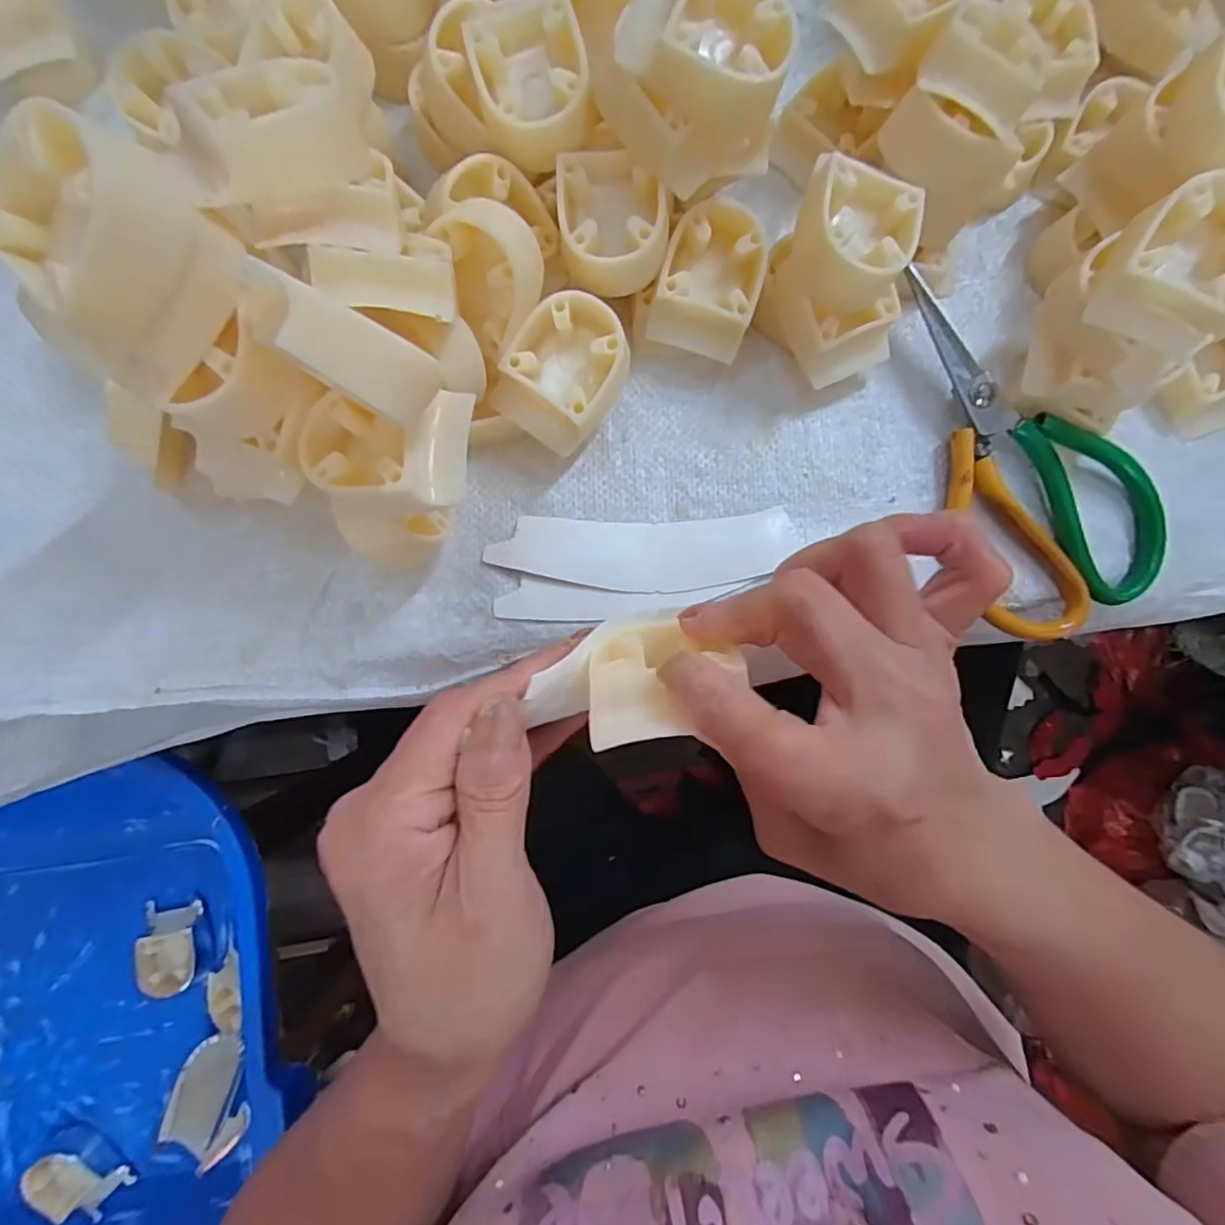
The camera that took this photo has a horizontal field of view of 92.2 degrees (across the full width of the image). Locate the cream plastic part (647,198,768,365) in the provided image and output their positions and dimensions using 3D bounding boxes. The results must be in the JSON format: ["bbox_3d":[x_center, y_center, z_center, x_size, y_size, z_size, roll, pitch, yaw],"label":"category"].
[{"bbox_3d":[0.046,-0.153,0.280,0.044,0.038,0.055,18,85,0],"label":"cream plastic part"}]

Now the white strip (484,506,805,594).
[{"bbox_3d":[0.016,-0.029,0.284,0.144,0.005,0.037,-3,86,-1],"label":"white strip"}]

